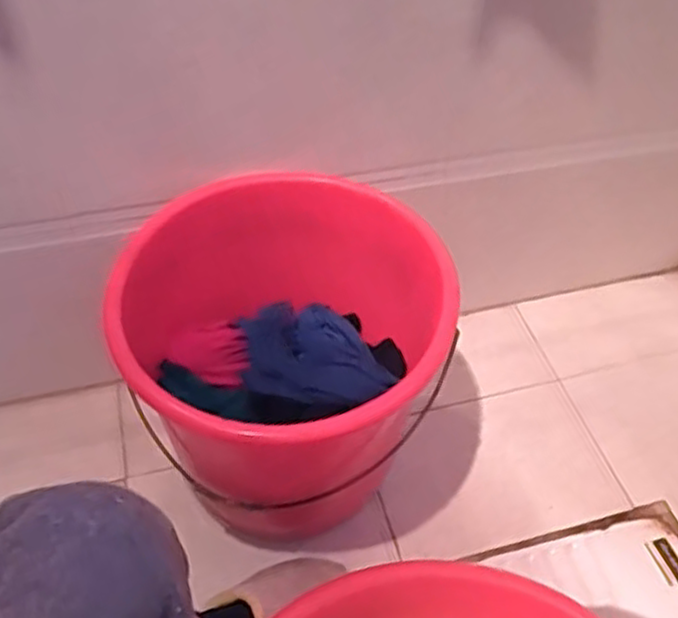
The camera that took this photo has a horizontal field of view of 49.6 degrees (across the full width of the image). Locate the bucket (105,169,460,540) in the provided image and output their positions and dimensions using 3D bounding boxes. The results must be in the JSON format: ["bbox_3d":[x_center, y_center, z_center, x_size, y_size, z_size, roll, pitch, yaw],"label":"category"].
[{"bbox_3d":[-0.050,0.061,0.810,0.331,0.265,0.324,0,47,0],"label":"bucket"}]

